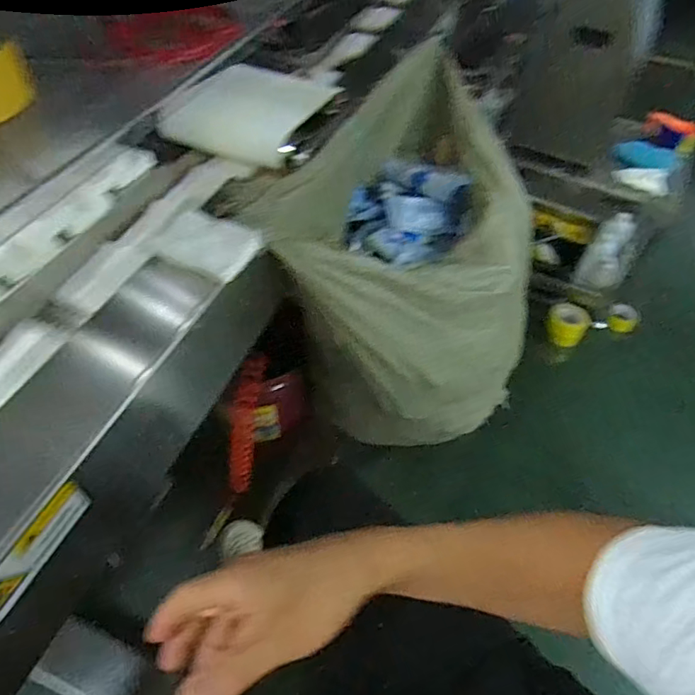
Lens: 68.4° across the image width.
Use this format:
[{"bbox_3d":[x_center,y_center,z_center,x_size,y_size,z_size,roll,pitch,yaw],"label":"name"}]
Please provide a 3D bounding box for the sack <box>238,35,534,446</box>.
[{"bbox_3d":[0.164,-0.139,1.037,0.410,0.593,0.678,19,51,11],"label":"sack"}]

